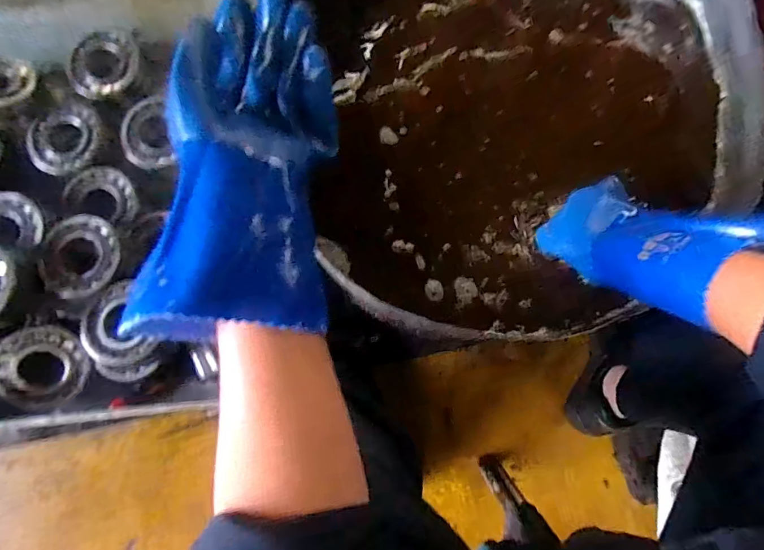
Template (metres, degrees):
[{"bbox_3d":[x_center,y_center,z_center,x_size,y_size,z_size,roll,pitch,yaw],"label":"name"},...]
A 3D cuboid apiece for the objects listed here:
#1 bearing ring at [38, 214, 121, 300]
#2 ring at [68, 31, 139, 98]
[{"bbox_3d":[-0.424,-0.028,0.614,0.101,0.023,0.119,4,80,1],"label":"bearing ring"},{"bbox_3d":[-0.443,-0.337,0.693,0.111,0.019,0.091,-38,81,-6],"label":"ring"}]

